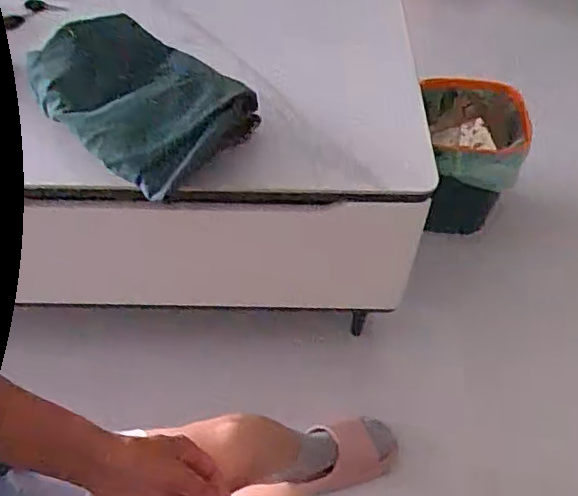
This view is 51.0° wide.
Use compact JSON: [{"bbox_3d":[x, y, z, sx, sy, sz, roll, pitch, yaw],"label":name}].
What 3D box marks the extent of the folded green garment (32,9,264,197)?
[{"bbox_3d":[-0.196,-0.198,0.795,0.263,0.089,0.187,36,59,24],"label":"folded green garment"}]

